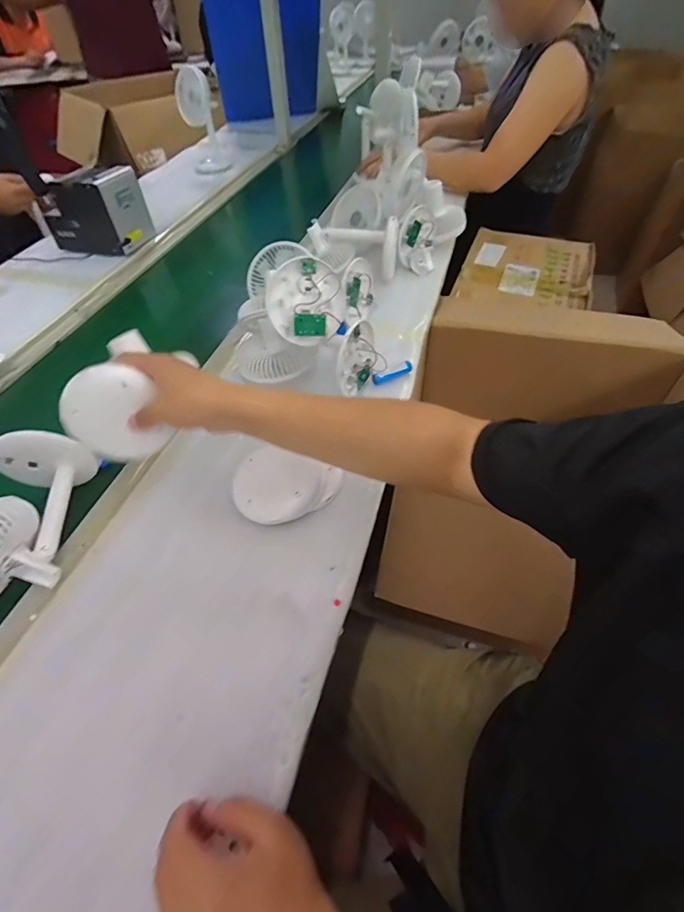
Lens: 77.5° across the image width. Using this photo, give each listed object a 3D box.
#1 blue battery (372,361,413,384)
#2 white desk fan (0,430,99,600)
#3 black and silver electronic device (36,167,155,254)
[{"bbox_3d":[0.079,-0.130,0.666,0.067,0.013,0.015,-26,56,-17],"label":"blue battery"},{"bbox_3d":[-0.356,0.061,0.466,0.083,0.102,0.215,-8,52,-4],"label":"white desk fan"},{"bbox_3d":[-0.558,-0.554,0.956,0.202,0.141,0.124,9,53,9],"label":"black and silver electronic device"}]

